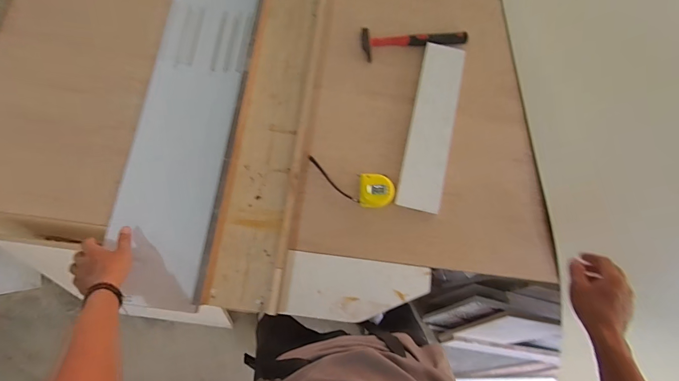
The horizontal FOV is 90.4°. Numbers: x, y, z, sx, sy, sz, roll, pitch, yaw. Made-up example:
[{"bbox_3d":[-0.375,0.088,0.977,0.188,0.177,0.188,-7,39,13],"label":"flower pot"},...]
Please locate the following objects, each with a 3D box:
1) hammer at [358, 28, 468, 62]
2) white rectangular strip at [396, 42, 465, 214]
[{"bbox_3d":[0.174,-0.339,0.770,0.243,0.034,0.069,-1,77,-3],"label":"hammer"},{"bbox_3d":[0.200,-0.145,0.719,0.086,0.013,0.381,13,75,4],"label":"white rectangular strip"}]

